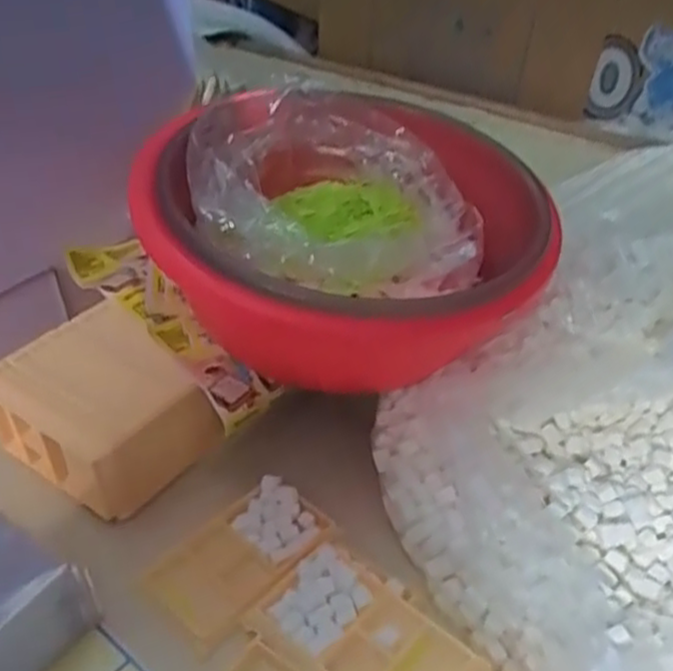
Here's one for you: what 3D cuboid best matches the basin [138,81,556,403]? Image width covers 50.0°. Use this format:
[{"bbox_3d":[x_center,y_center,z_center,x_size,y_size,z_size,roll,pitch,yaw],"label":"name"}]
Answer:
[{"bbox_3d":[0.009,-0.064,0.555,0.270,0.169,0.270,1,38,-1],"label":"basin"}]

